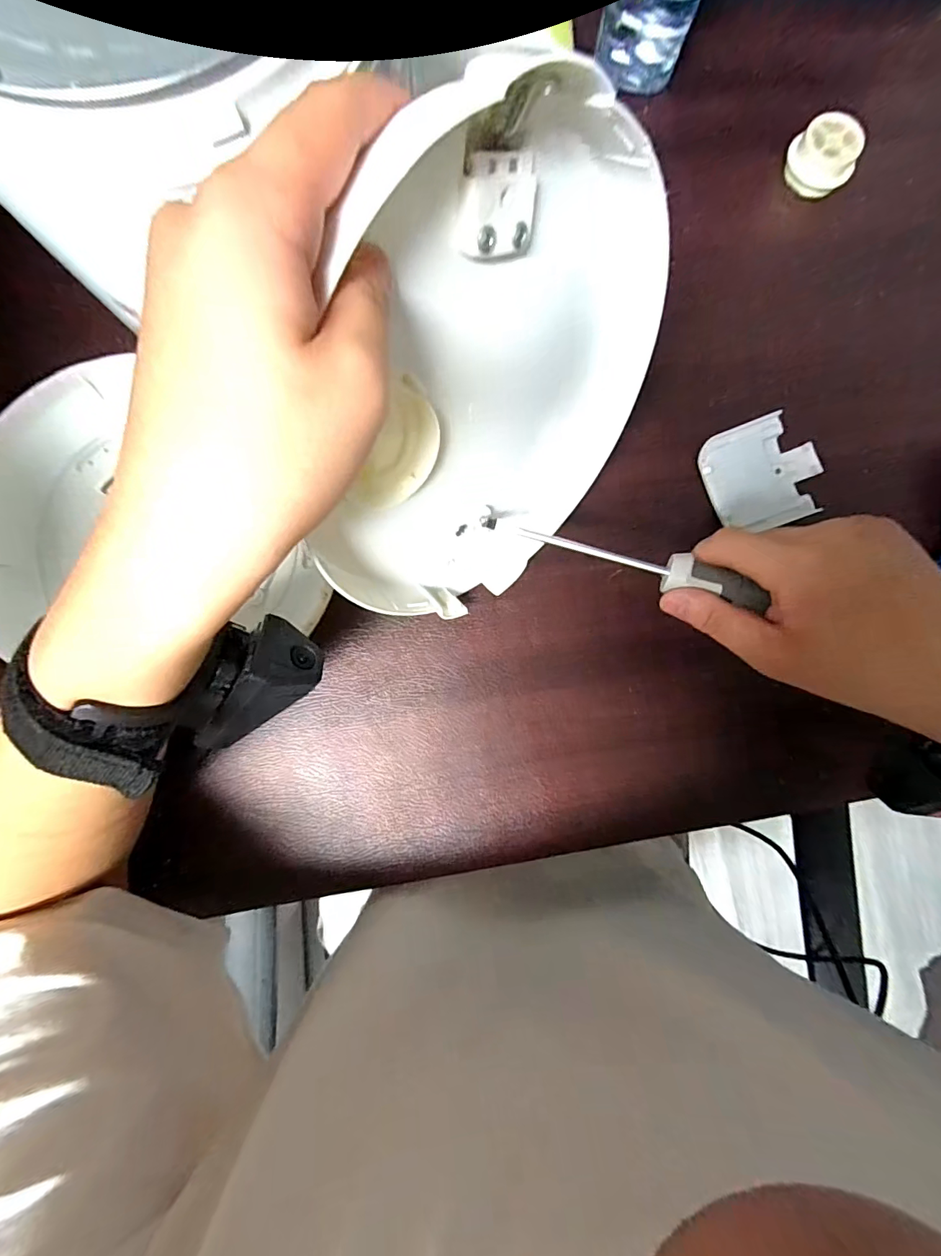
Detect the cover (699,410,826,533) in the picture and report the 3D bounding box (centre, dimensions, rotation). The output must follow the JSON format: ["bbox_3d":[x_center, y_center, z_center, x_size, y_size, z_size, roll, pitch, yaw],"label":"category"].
[{"bbox_3d":[0.202,-0.106,0.328,0.079,0.010,0.072,-18,87,-5],"label":"cover"}]

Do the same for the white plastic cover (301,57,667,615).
[{"bbox_3d":[0.003,-0.102,0.226,0.199,0.206,0.043,-48,65,3],"label":"white plastic cover"}]

